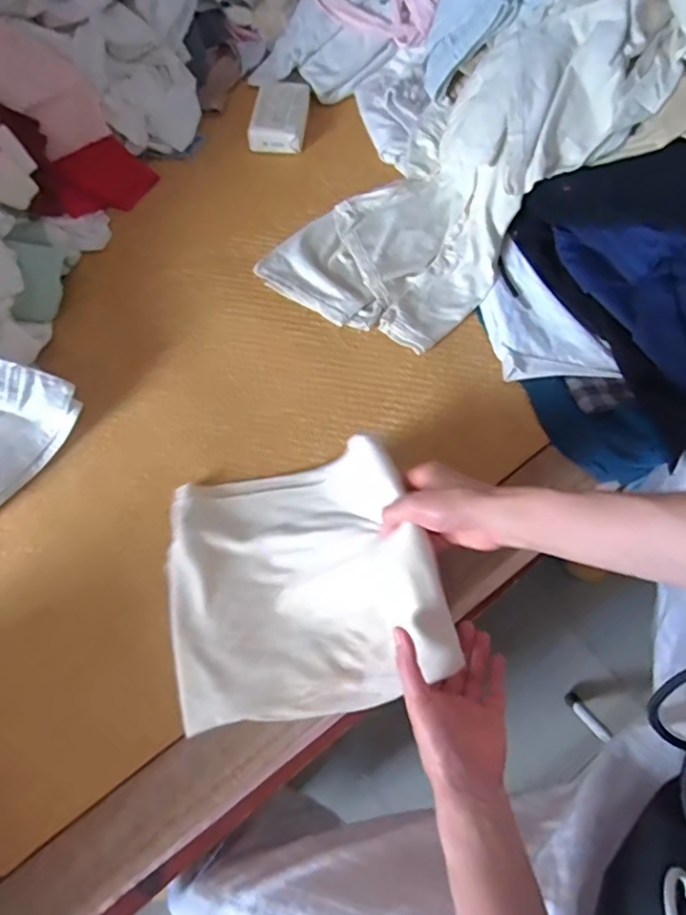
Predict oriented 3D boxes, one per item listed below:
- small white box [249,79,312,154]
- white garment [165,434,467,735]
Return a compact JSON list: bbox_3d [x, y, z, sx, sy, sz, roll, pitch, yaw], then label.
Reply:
[{"bbox_3d":[-0.082,-0.453,0.765,0.069,0.032,0.114,5,68,3],"label":"small white box"},{"bbox_3d":[-0.037,0.104,0.492,0.222,0.048,0.217,-13,68,-4],"label":"white garment"}]

